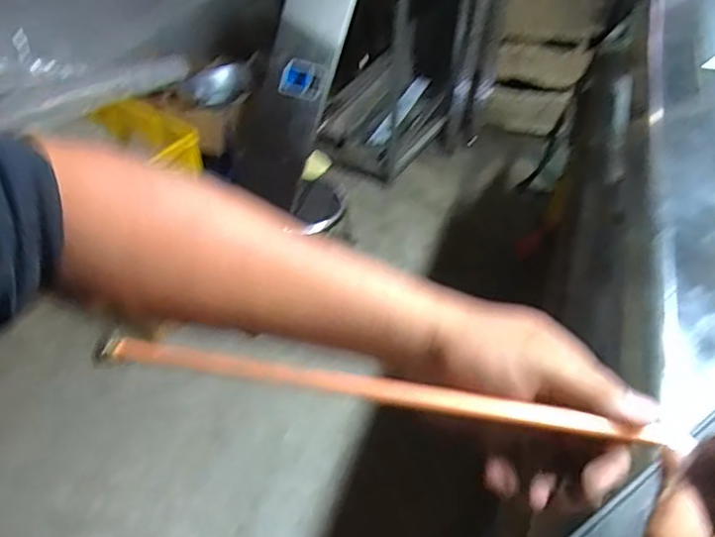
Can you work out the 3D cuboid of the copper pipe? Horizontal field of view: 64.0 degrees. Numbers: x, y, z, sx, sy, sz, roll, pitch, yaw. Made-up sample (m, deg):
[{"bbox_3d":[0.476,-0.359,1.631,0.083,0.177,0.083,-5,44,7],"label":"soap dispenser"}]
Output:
[{"bbox_3d":[0.007,0.059,0.287,0.275,0.013,0.014,8,45,6],"label":"copper pipe"}]

